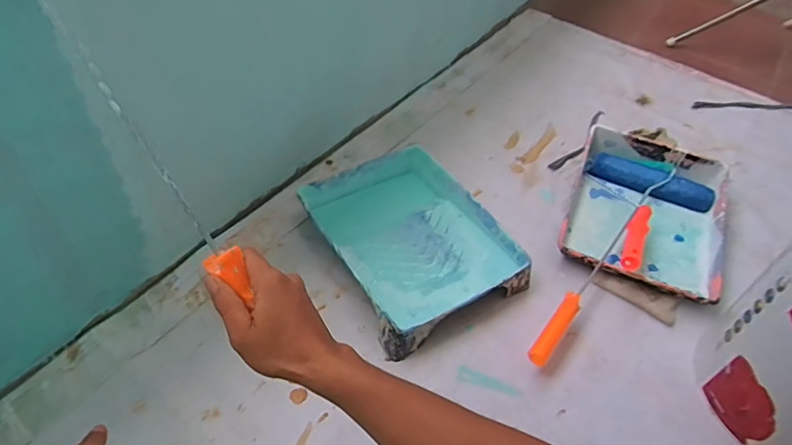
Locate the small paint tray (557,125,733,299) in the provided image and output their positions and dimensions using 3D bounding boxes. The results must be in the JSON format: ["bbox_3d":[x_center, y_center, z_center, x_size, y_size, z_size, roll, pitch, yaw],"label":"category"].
[{"bbox_3d":[0.482,-0.024,0.985,0.282,0.082,0.342,22,50,13],"label":"small paint tray"}]

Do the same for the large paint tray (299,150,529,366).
[{"bbox_3d":[0.026,0.026,0.896,0.280,0.061,0.355,-21,54,-23],"label":"large paint tray"}]

